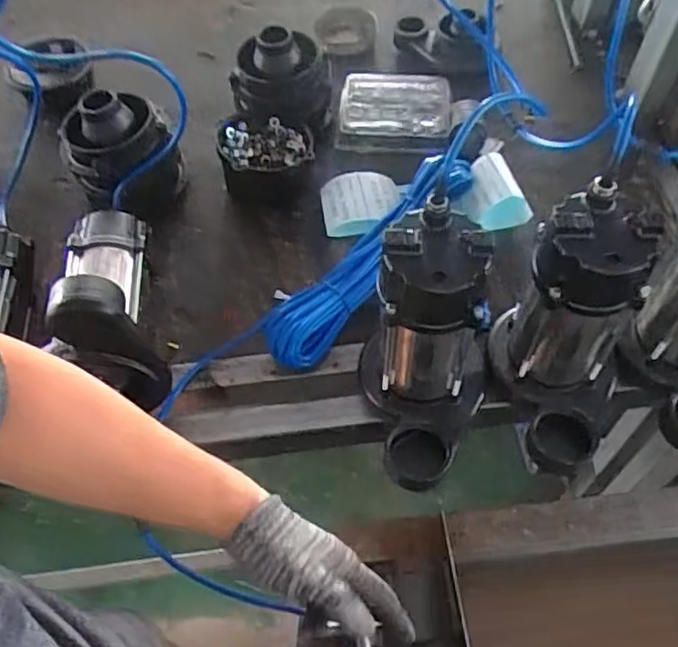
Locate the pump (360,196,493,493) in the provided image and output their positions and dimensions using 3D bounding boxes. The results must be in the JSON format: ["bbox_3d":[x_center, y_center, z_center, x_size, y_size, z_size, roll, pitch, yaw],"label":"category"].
[{"bbox_3d":[0.076,0.025,0.621,0.129,0.238,0.169,11,58,10],"label":"pump"}]

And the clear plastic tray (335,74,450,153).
[{"bbox_3d":[0.081,-0.312,0.972,0.163,0.056,0.127,2,57,4],"label":"clear plastic tray"}]

